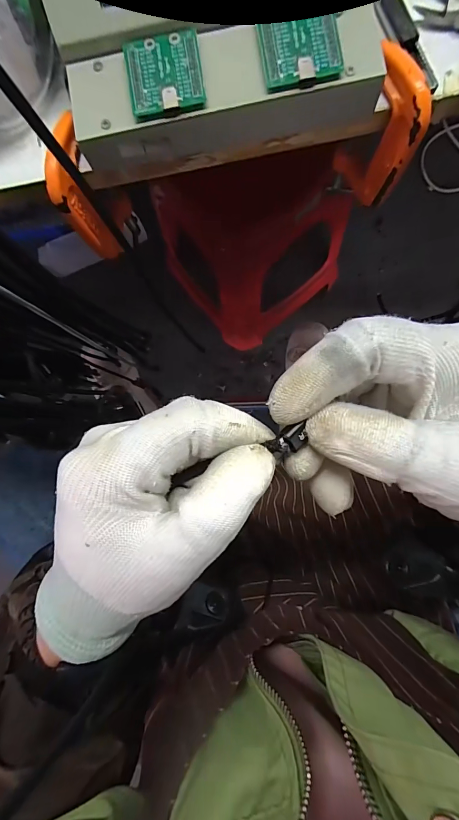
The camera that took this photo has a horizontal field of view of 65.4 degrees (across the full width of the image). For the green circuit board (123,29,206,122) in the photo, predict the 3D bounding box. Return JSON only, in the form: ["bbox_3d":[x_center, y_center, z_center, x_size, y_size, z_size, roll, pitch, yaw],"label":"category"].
[{"bbox_3d":[-0.034,-0.177,0.188,0.038,0.004,0.040,-9,86,3],"label":"green circuit board"}]

